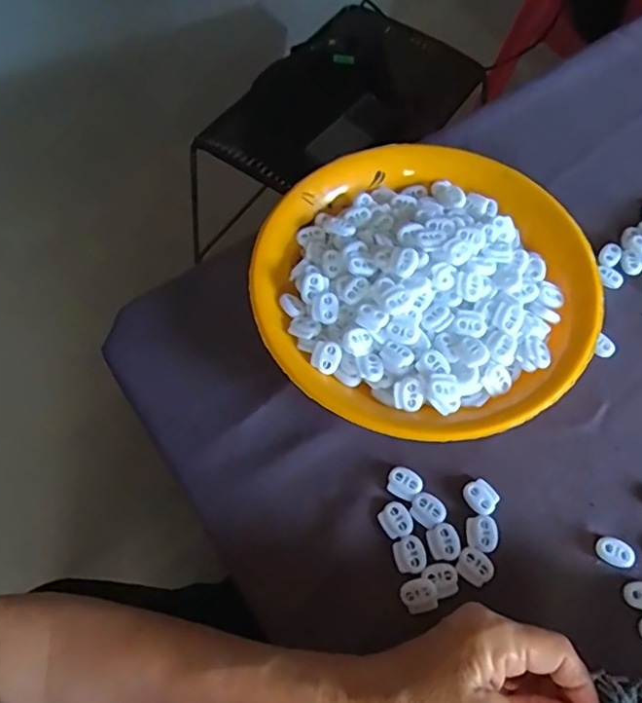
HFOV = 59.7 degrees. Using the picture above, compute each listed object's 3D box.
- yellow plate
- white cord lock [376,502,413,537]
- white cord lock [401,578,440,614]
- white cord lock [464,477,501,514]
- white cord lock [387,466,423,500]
[{"bbox_3d":[0.073,-0.054,0.411,0.231,0.051,0.236,0,64,1],"label":"yellow plate"},{"bbox_3d":[0.048,0.108,0.357,0.020,0.004,0.021,-36,69,-15],"label":"white cord lock"},{"bbox_3d":[0.059,0.148,0.339,0.021,0.008,0.019,-10,65,-4],"label":"white cord lock"},{"bbox_3d":[0.105,0.095,0.366,0.022,0.004,0.020,39,71,17],"label":"white cord lock"},{"bbox_3d":[0.055,0.087,0.368,0.022,0.004,0.019,37,71,17],"label":"white cord lock"}]

